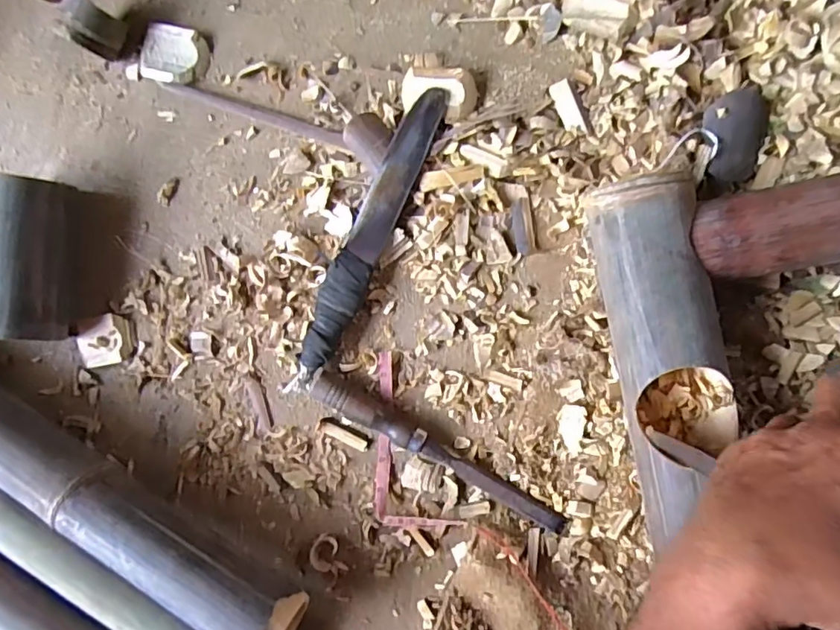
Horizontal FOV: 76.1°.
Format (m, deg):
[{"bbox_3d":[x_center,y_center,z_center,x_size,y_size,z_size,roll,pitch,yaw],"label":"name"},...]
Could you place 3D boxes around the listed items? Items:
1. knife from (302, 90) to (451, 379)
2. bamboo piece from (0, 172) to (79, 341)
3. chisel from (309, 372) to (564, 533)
[{"bbox_3d":[-0.044,-0.072,0.466,0.037,0.020,0.258,24,94,9],"label":"knife"},{"bbox_3d":[-0.352,-0.048,0.483,0.070,0.073,0.143,4,91,9],"label":"bamboo piece"},{"bbox_3d":[0.014,0.119,0.454,0.236,0.020,0.021,29,94,8],"label":"chisel"}]

